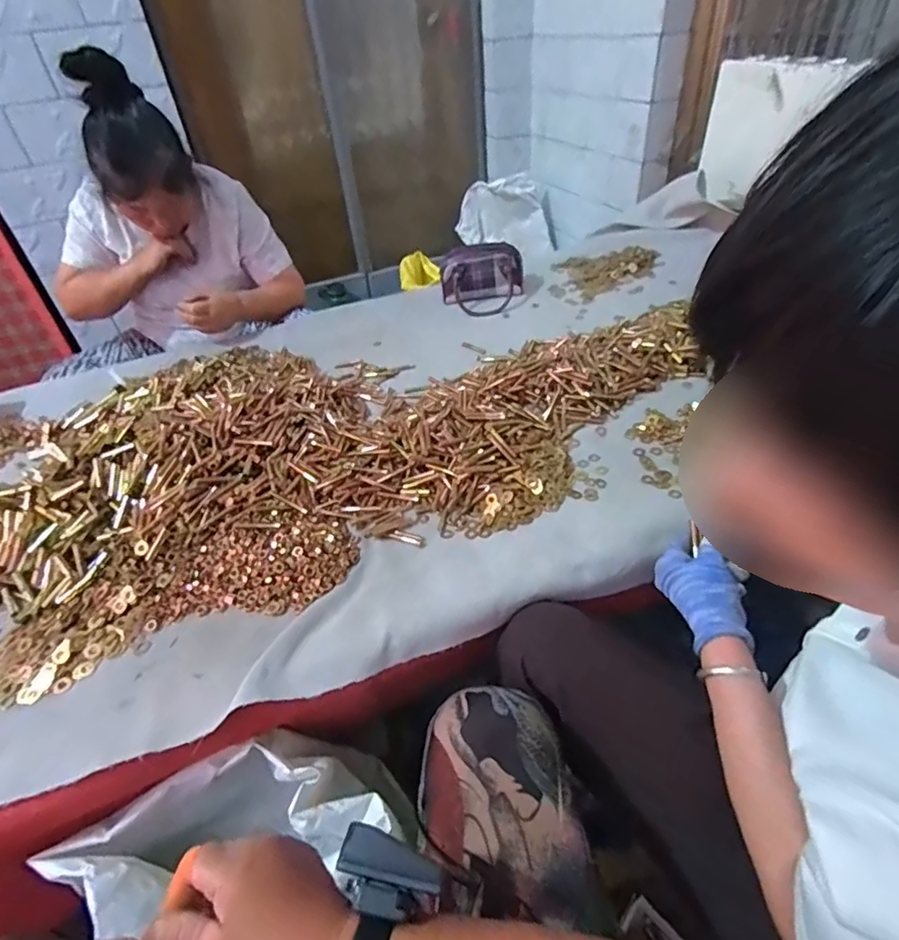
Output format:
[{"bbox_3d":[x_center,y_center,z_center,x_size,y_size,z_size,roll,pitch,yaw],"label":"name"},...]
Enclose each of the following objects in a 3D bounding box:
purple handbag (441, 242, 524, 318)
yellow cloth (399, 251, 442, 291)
[{"bbox_3d":[0.069,-0.410,1.150,0.176,0.107,0.119,0,42,7],"label":"purple handbag"},{"bbox_3d":[-0.092,-0.614,1.664,0.124,0.077,0.125,-7,41,0],"label":"yellow cloth"}]

